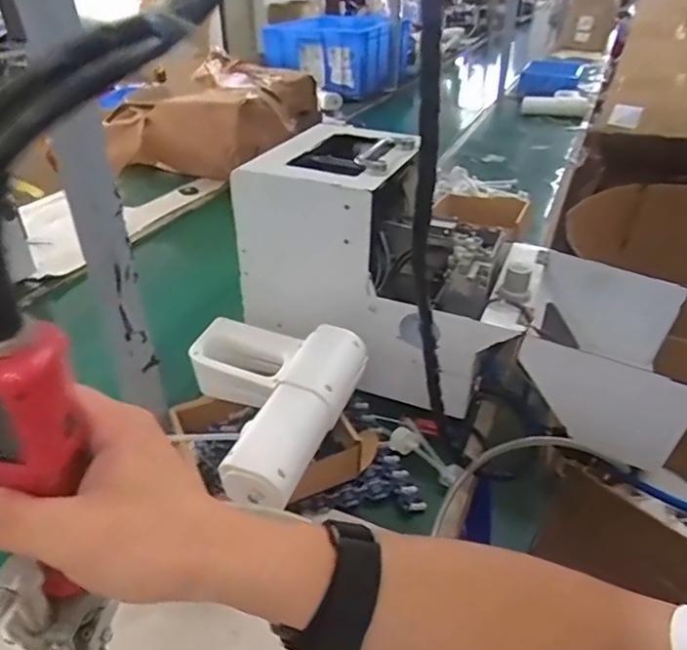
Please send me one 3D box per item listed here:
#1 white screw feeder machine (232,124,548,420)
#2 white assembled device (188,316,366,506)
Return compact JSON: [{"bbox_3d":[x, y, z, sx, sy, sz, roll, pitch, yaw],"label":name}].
[{"bbox_3d":[0.061,-0.063,0.701,0.320,0.273,0.188,17,37,22],"label":"white screw feeder machine"},{"bbox_3d":[-0.091,0.075,0.572,0.186,0.063,0.206,10,35,13],"label":"white assembled device"}]

